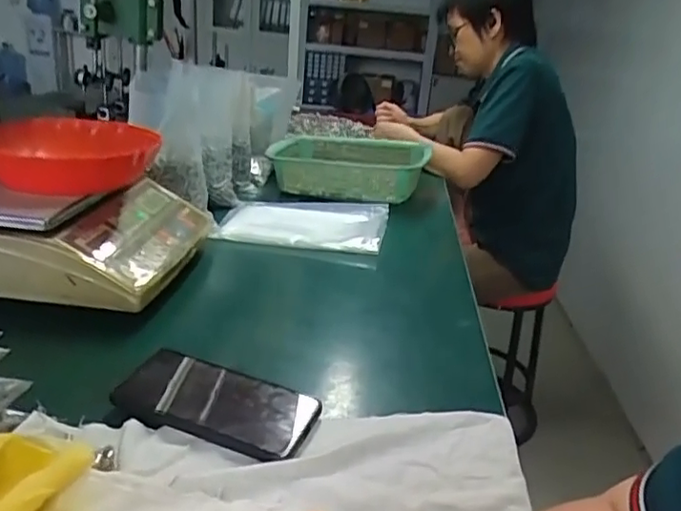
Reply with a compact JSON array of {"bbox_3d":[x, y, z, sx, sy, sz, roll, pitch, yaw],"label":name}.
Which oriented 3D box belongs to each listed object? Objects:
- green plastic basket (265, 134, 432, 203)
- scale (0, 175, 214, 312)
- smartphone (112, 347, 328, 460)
[{"bbox_3d":[0.017,-0.180,1.164,0.300,0.090,0.201,11,23,13],"label":"green plastic basket"},{"bbox_3d":[-0.347,-0.043,0.721,0.323,0.088,0.255,6,21,1],"label":"scale"},{"bbox_3d":[-0.102,0.122,0.498,0.160,0.017,0.082,11,22,15],"label":"smartphone"}]

